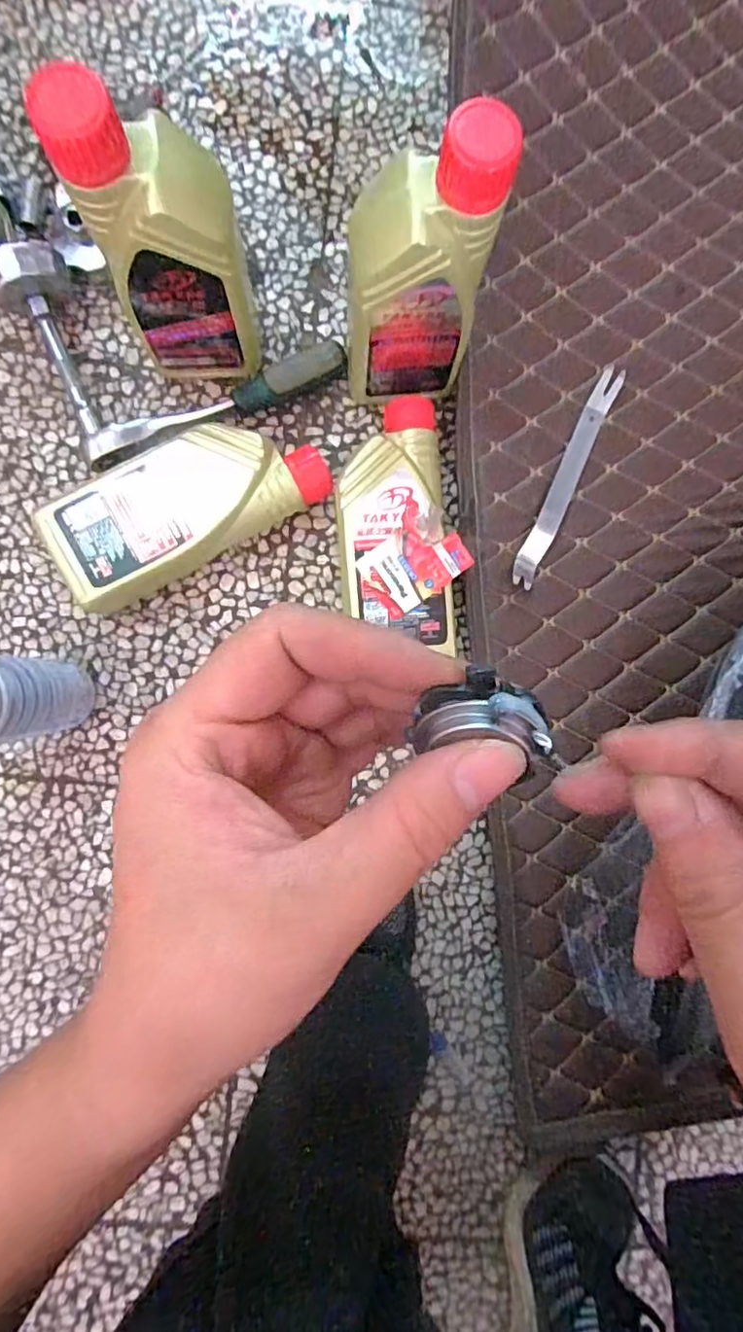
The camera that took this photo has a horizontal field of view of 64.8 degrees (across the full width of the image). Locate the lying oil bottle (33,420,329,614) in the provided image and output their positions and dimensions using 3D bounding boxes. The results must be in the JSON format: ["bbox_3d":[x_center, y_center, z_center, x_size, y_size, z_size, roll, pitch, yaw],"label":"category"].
[{"bbox_3d":[-0.158,-0.141,0.523,0.239,0.068,0.098,-27,90,-3],"label":"lying oil bottle"}]

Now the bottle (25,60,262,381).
[{"bbox_3d":[-0.139,-0.293,0.439,0.107,0.244,0.072,-12,89,-3],"label":"bottle"}]

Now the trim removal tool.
[{"bbox_3d":[0.189,-0.180,0.558,0.028,0.012,0.227,25,88,-2],"label":"trim removal tool"}]

